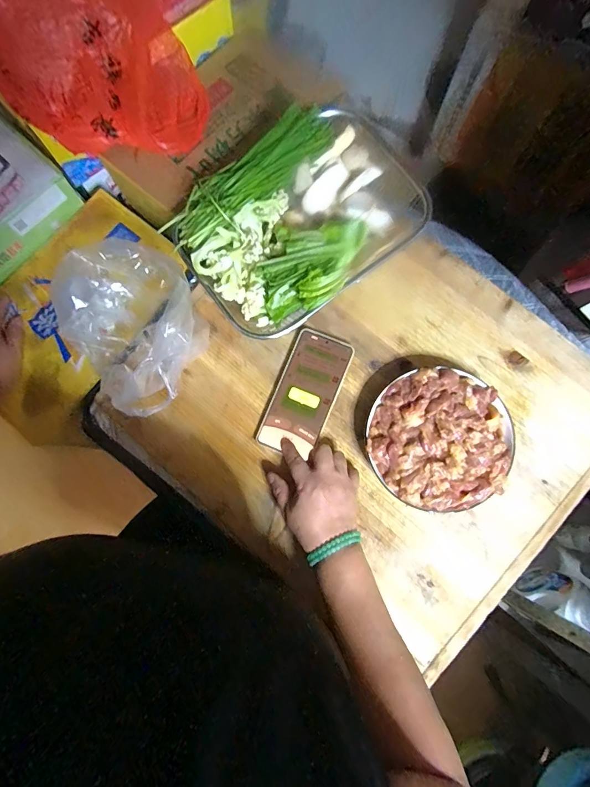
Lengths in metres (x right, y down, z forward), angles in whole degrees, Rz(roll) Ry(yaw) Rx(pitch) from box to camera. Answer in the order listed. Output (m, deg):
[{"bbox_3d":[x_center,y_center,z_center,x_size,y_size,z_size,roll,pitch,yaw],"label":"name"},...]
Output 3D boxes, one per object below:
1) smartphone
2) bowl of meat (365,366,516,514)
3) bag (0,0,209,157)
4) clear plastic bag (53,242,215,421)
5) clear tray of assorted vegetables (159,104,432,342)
[{"bbox_3d":[0.012,0.000,0.495,0.076,0.009,0.161,27,85,5],"label":"smartphone"},{"bbox_3d":[0.176,0.056,0.462,0.166,0.050,0.166,0,78,0],"label":"bowl of meat"},{"bbox_3d":[-0.250,-0.423,0.494,0.246,0.129,0.220,-33,80,-7],"label":"bag"},{"bbox_3d":[-0.202,-0.087,0.466,0.155,0.135,0.193,-43,81,-8],"label":"clear plastic bag"},{"bbox_3d":[0.012,-0.219,0.491,0.300,0.098,0.214,-38,81,-8],"label":"clear tray of assorted vegetables"}]

